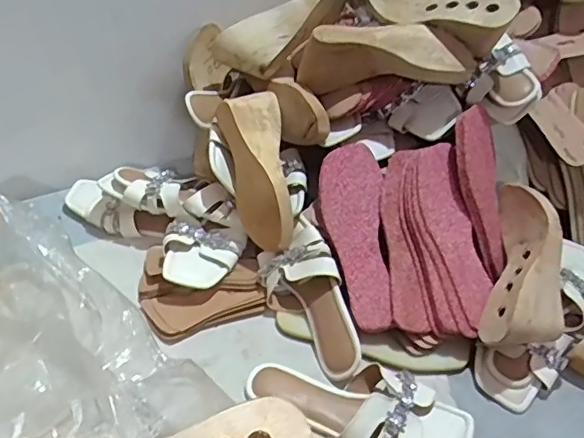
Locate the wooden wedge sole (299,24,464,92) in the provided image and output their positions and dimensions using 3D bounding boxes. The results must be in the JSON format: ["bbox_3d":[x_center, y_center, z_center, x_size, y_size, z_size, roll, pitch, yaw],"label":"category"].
[{"bbox_3d":[0.122,-0.209,0.759,0.222,0.091,0.067,15,42,9],"label":"wooden wedge sole"}]

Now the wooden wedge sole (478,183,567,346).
[{"bbox_3d":[0.300,0.058,0.694,0.100,0.069,0.220,12,65,7],"label":"wooden wedge sole"}]

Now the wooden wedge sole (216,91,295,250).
[{"bbox_3d":[-0.041,-0.069,0.747,0.086,0.071,0.220,-8,81,-16],"label":"wooden wedge sole"}]

